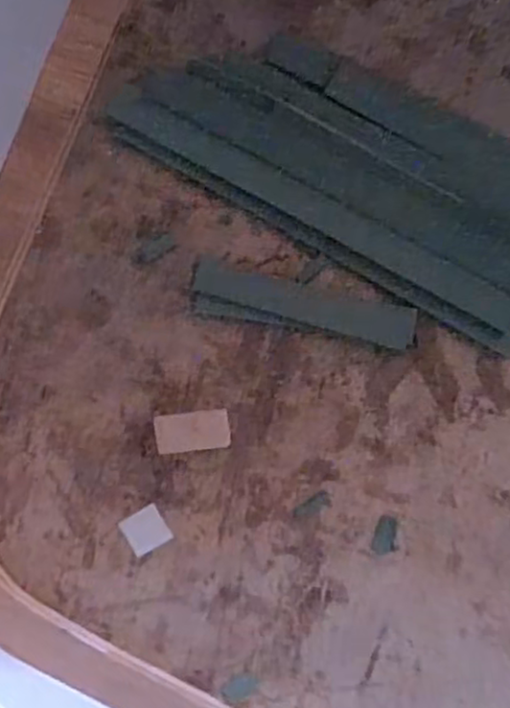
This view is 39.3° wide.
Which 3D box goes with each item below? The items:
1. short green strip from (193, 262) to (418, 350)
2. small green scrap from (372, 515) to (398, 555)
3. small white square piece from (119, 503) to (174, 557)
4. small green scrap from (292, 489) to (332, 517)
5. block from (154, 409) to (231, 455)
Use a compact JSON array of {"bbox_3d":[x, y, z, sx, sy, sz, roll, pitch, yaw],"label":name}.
[{"bbox_3d":[0.027,-0.027,0.393,0.123,0.004,0.022,13,94,6],"label":"short green strip"},{"bbox_3d":[0.073,0.102,0.401,0.012,0.004,0.022,13,93,6],"label":"small green scrap"},{"bbox_3d":[-0.064,0.104,0.418,0.026,0.004,0.023,-31,89,6],"label":"small white square piece"},{"bbox_3d":[0.032,0.086,0.403,0.023,0.004,0.009,-32,89,6],"label":"small green scrap"},{"bbox_3d":[-0.036,0.045,0.408,0.042,0.004,0.023,-6,91,6],"label":"block"}]

